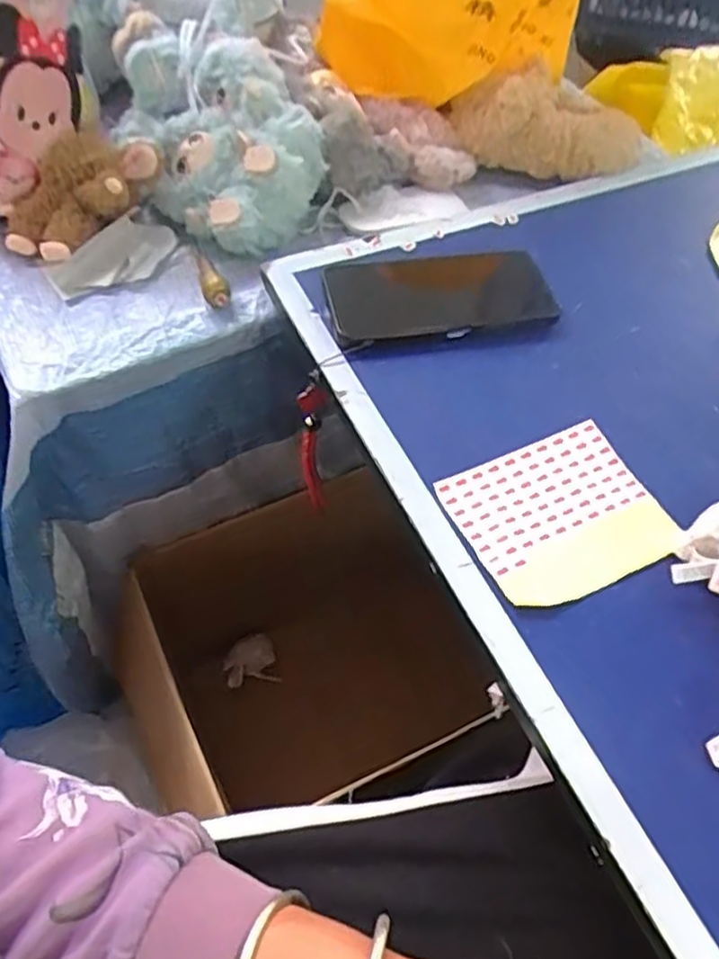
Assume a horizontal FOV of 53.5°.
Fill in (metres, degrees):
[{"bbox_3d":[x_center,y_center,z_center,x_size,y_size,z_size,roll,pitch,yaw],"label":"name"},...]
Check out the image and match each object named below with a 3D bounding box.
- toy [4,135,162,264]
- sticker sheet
[{"bbox_3d":[-0.229,-0.233,0.586,0.083,0.053,0.135,28,59,19],"label":"toy"},{"bbox_3d":[0.121,0.020,0.428,0.118,0.006,0.100,-21,58,-16],"label":"sticker sheet"}]

